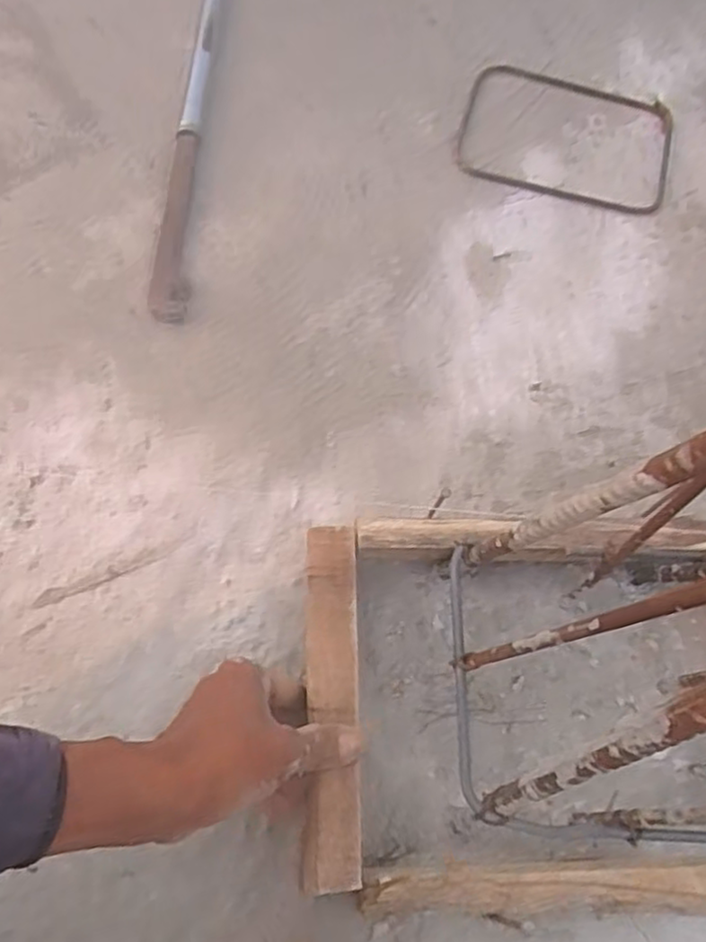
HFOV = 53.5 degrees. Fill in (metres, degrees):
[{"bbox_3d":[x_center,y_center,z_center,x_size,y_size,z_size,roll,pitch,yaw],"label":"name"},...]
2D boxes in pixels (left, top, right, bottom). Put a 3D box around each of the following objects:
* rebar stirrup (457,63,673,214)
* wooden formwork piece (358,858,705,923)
[{"bbox_3d":[0.242,-0.383,0.793,0.232,0.009,0.190,16,64,5],"label":"rebar stirrup"},{"bbox_3d":[0.160,0.265,0.445,0.306,0.060,0.034,0,63,-3],"label":"wooden formwork piece"}]

